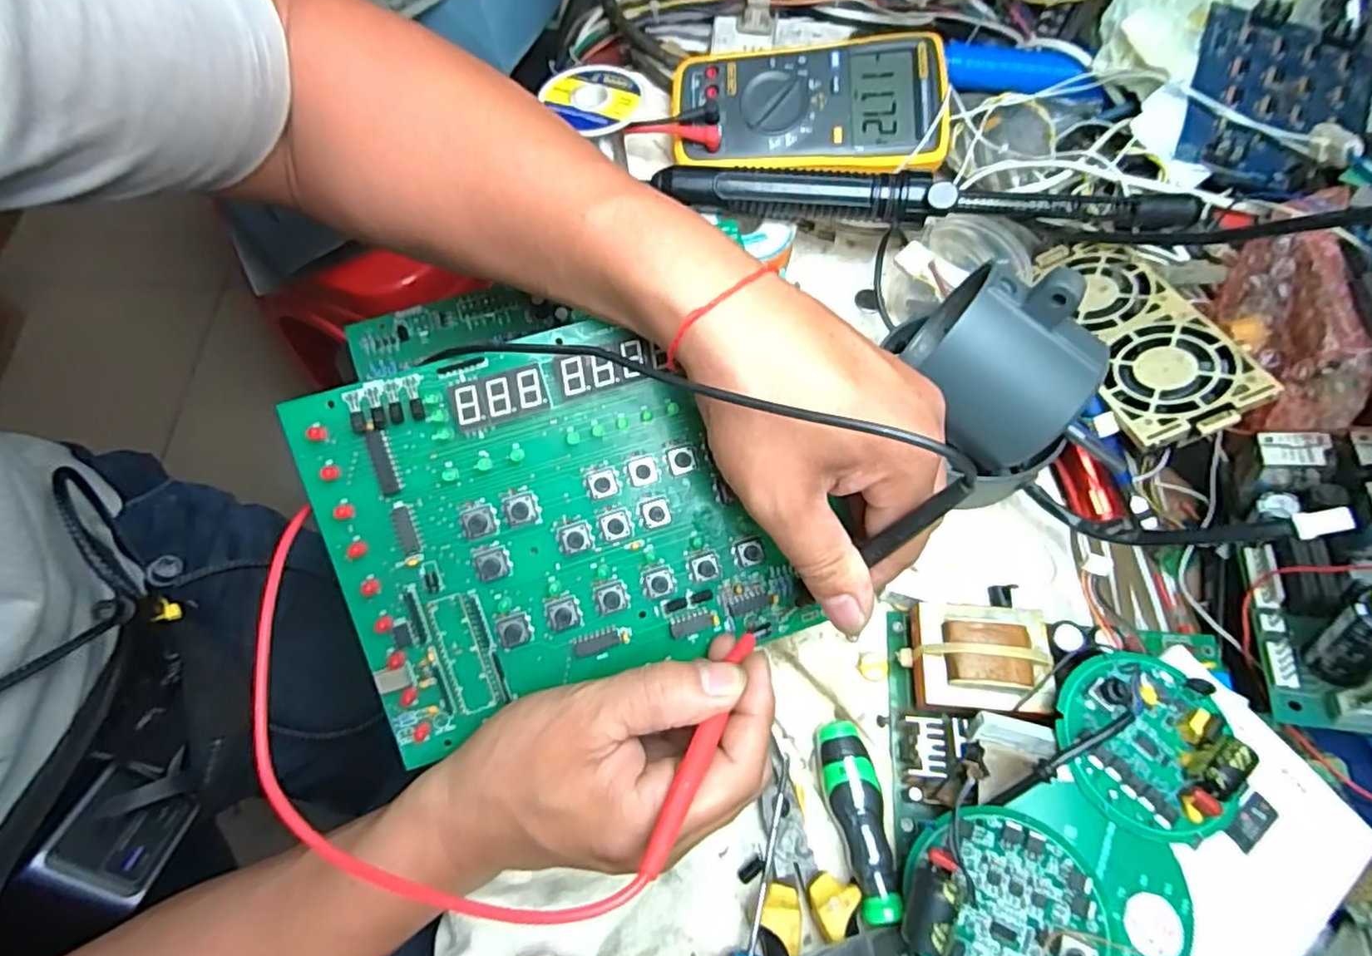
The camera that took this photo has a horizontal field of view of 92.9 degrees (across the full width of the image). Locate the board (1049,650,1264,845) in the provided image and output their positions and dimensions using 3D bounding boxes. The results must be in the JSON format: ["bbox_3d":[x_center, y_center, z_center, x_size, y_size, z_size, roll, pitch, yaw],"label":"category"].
[{"bbox_3d":[0.188,0.106,0.263,0.062,0.024,0.068,1,66,-1],"label":"board"}]

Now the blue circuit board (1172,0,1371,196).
[{"bbox_3d":[0.363,-0.234,0.401,0.101,0.019,0.126,22,74,7],"label":"blue circuit board"}]

